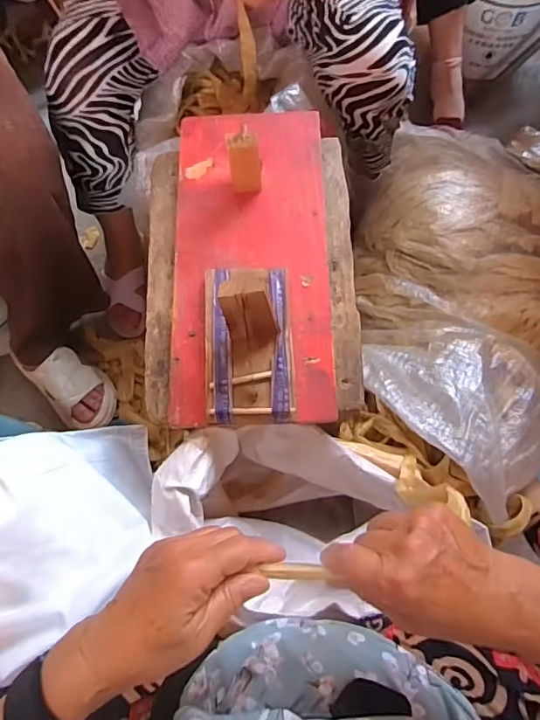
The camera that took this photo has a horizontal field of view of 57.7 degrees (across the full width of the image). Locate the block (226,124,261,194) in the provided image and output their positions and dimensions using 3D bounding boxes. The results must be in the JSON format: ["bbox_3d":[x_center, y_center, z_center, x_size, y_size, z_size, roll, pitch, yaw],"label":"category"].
[{"bbox_3d":[-0.027,-0.215,0.532,0.033,0.074,0.024,-7,73,-2],"label":"block"}]

